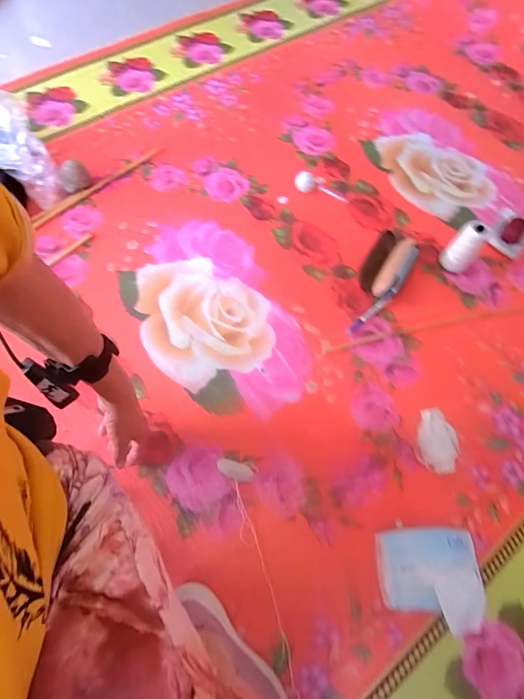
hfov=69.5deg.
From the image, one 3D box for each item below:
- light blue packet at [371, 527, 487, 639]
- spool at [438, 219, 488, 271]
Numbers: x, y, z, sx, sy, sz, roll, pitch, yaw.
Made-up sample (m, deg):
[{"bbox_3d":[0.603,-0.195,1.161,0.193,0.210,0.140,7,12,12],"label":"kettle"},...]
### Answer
[{"bbox_3d":[0.241,0.334,0.551,0.140,0.056,0.133,2,67,-4],"label":"light blue packet"},{"bbox_3d":[0.409,-0.205,0.770,0.053,0.109,0.047,38,69,12],"label":"spool"}]

